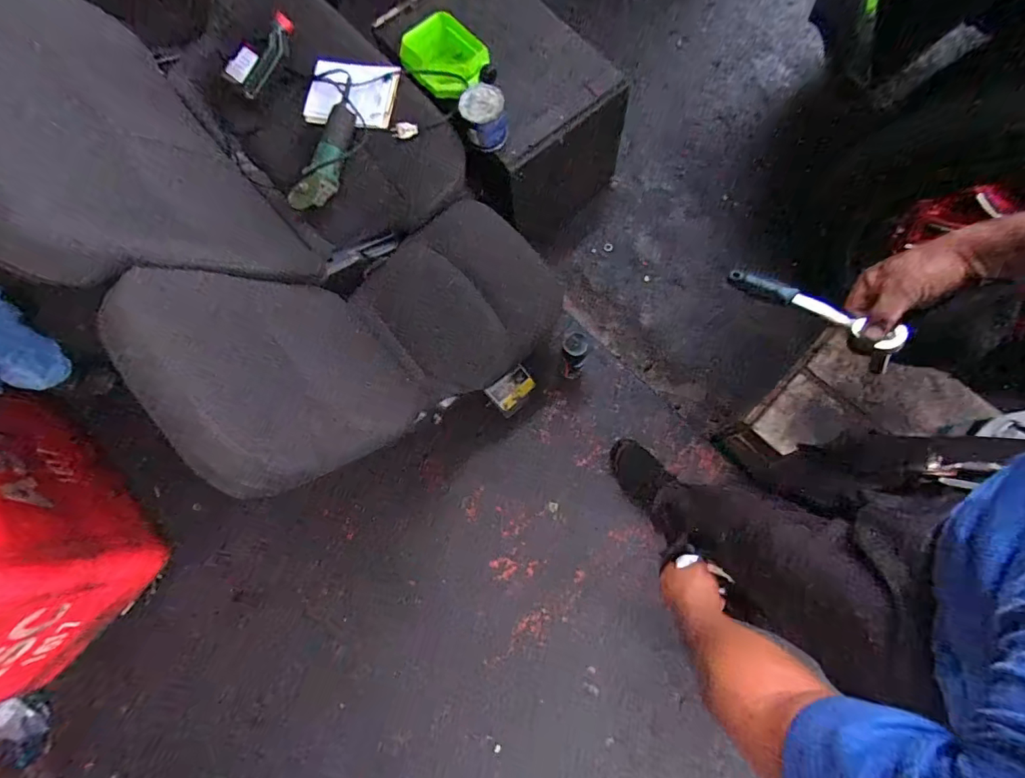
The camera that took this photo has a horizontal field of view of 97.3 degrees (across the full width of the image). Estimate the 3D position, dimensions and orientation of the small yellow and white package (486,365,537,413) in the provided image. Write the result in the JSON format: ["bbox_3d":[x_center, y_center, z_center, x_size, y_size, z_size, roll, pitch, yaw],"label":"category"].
[{"bbox_3d":[-0.002,-0.003,1.193,0.117,0.014,0.084,-42,105,-9],"label":"small yellow and white package"}]

